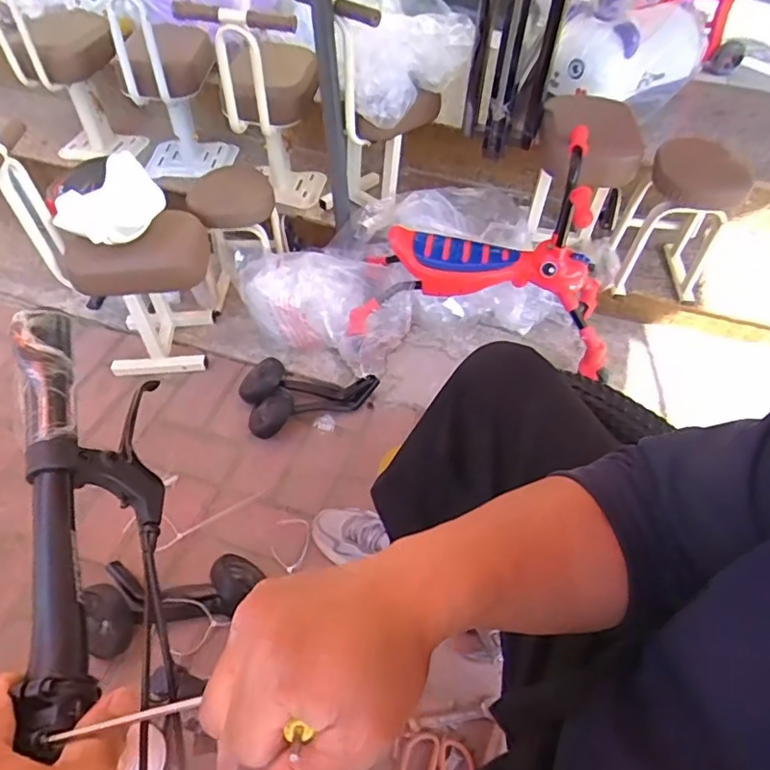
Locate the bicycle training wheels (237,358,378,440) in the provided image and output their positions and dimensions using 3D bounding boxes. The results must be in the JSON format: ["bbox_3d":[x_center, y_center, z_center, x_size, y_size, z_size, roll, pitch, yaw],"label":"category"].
[{"bbox_3d":[-0.163,0.009,1.201,0.274,0.074,0.163,-16,52,-16],"label":"bicycle training wheels"}]

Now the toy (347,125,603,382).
[{"bbox_3d":[0.217,-0.283,1.190,0.558,0.371,0.320,6,50,3],"label":"toy"}]

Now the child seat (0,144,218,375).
[{"bbox_3d":[-0.499,-0.227,1.129,0.278,0.444,0.194,8,50,4],"label":"child seat"}]

